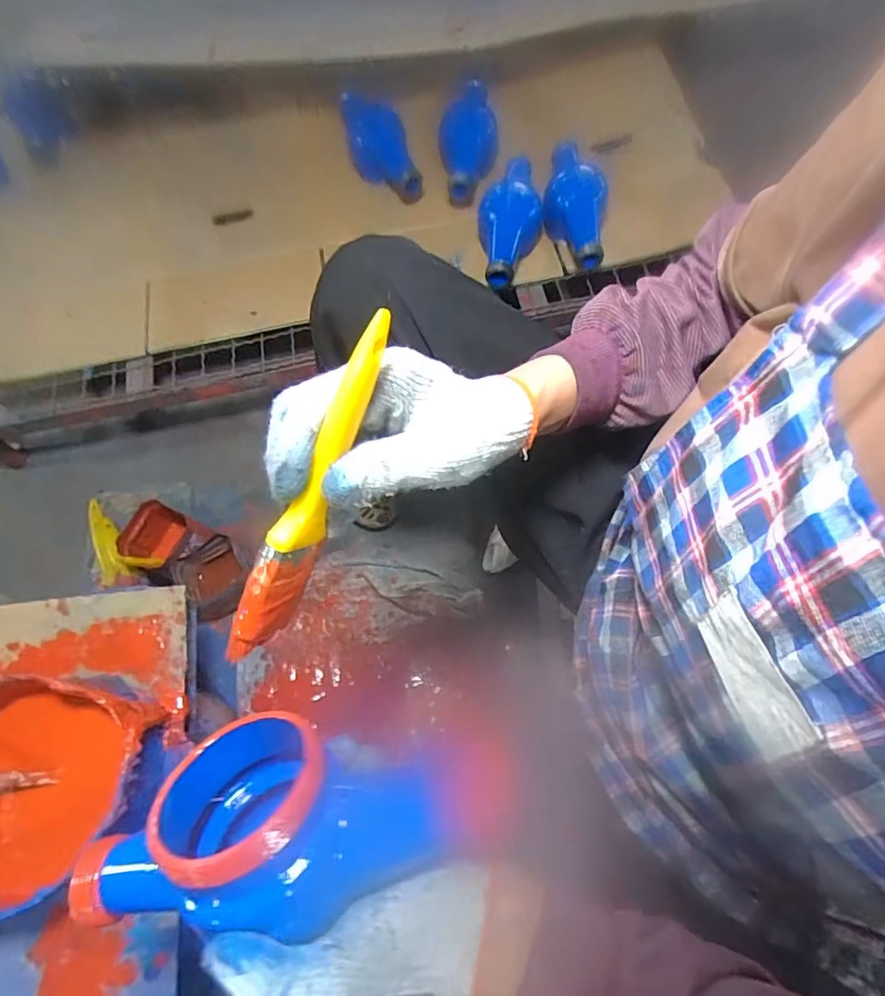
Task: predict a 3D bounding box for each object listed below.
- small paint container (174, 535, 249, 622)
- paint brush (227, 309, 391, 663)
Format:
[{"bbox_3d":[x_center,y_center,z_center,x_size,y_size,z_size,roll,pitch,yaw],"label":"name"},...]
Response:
[{"bbox_3d":[-0.320,0.111,0.745,0.088,0.070,0.093,-27,71,-7],"label":"small paint container"},{"bbox_3d":[-0.060,-0.001,0.249,0.017,0.027,0.171,28,101,12],"label":"paint brush"}]

